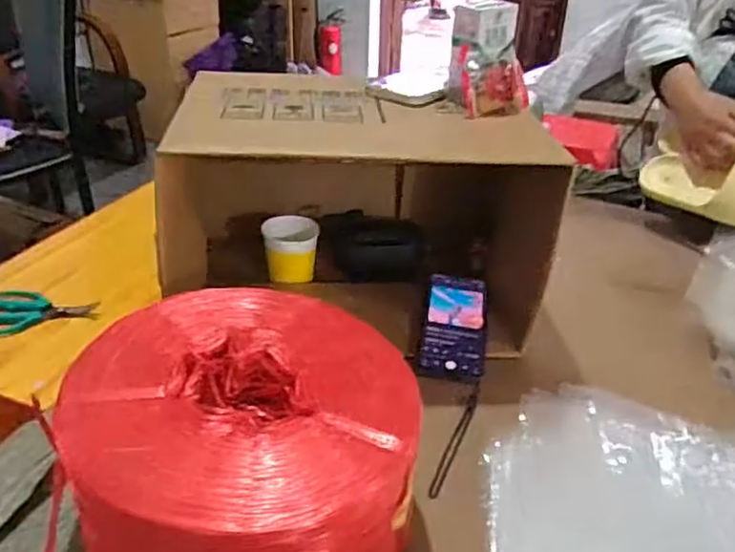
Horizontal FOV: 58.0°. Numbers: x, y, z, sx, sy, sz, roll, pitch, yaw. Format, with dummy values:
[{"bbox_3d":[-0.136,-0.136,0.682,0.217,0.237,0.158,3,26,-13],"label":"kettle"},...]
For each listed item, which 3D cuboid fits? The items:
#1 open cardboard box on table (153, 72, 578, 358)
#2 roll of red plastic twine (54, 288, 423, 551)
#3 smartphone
[{"bbox_3d":[-0.023,-0.083,0.807,0.392,0.252,0.307,-2,31,-6],"label":"open cardboard box on table"},{"bbox_3d":[-0.104,0.132,0.545,0.251,0.124,0.276,-11,33,-20],"label":"roll of red plastic twine"},{"bbox_3d":[0.103,0.057,0.781,0.070,0.012,0.164,8,41,3],"label":"smartphone"}]

